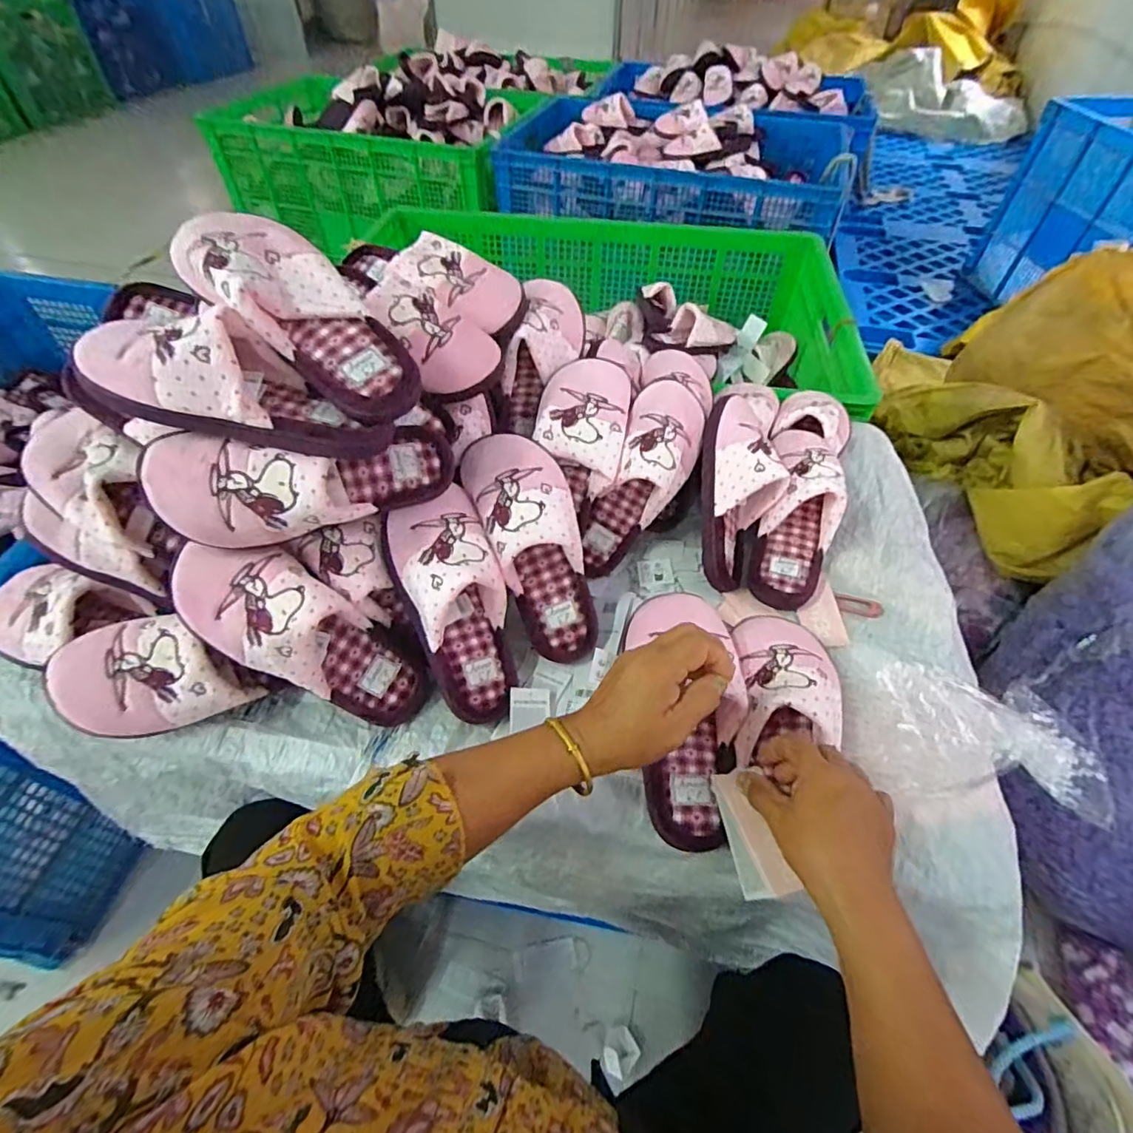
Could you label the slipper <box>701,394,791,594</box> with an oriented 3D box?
[{"bbox_3d":[0.204,-0.092,0.661,0.094,0.072,0.240,6,88,4],"label":"slipper"}]

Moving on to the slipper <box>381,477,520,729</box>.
[{"bbox_3d":[-0.106,0.036,0.538,0.095,0.079,0.223,-16,92,-13],"label":"slipper"}]

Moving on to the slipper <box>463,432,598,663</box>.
[{"bbox_3d":[-0.028,-0.024,0.574,0.089,0.074,0.243,-21,94,-16],"label":"slipper"}]

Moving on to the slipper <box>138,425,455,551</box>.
[{"bbox_3d":[-0.208,-0.072,0.476,0.246,0.094,0.072,-12,10,-30],"label":"slipper"}]

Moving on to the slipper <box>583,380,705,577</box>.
[{"bbox_3d":[0.084,-0.100,0.655,0.083,0.082,0.244,30,100,22],"label":"slipper"}]

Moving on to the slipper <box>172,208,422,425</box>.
[{"bbox_3d":[-0.218,-0.215,0.463,0.236,0.055,0.097,44,59,-2],"label":"slipper"}]

